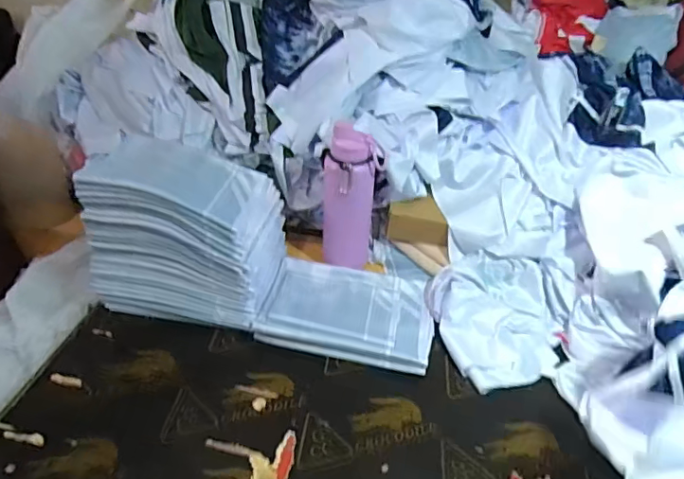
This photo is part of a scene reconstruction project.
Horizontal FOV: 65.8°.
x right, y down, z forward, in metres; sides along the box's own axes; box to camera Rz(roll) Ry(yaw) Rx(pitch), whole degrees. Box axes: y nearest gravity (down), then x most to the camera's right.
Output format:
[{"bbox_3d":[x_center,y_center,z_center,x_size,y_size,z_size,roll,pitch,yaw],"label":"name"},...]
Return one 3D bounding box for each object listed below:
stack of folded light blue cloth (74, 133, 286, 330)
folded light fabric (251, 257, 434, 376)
[{"bbox_3d":[-0.269,-0.017,0.943,0.297,0.238,0.229,7,35,5],"label":"stack of folded light blue cloth"},{"bbox_3d":[0.015,0.124,0.948,0.293,0.035,0.210,9,35,8],"label":"folded light fabric"}]

